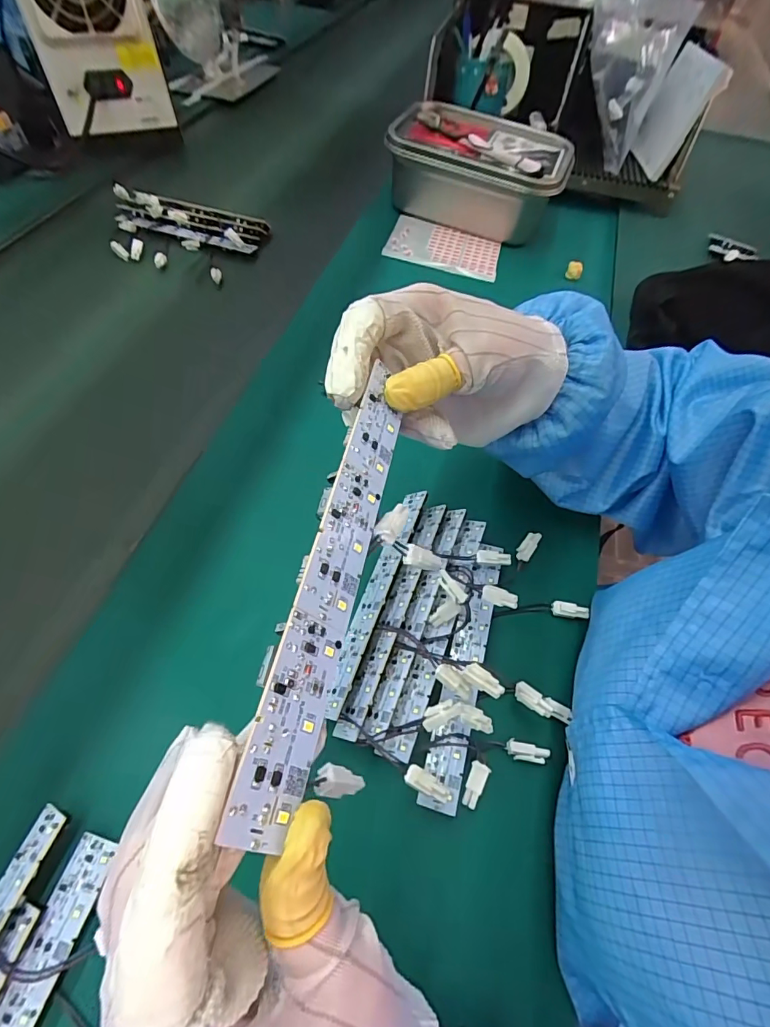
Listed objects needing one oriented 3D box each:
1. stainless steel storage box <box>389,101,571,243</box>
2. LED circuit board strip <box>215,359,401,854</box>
[{"bbox_3d":[0.130,-0.478,0.650,0.237,0.093,0.164,15,58,5],"label":"stainless steel storage box"},{"bbox_3d":[-0.017,0.015,0.170,0.023,0.004,0.175,38,50,-32],"label":"LED circuit board strip"}]

